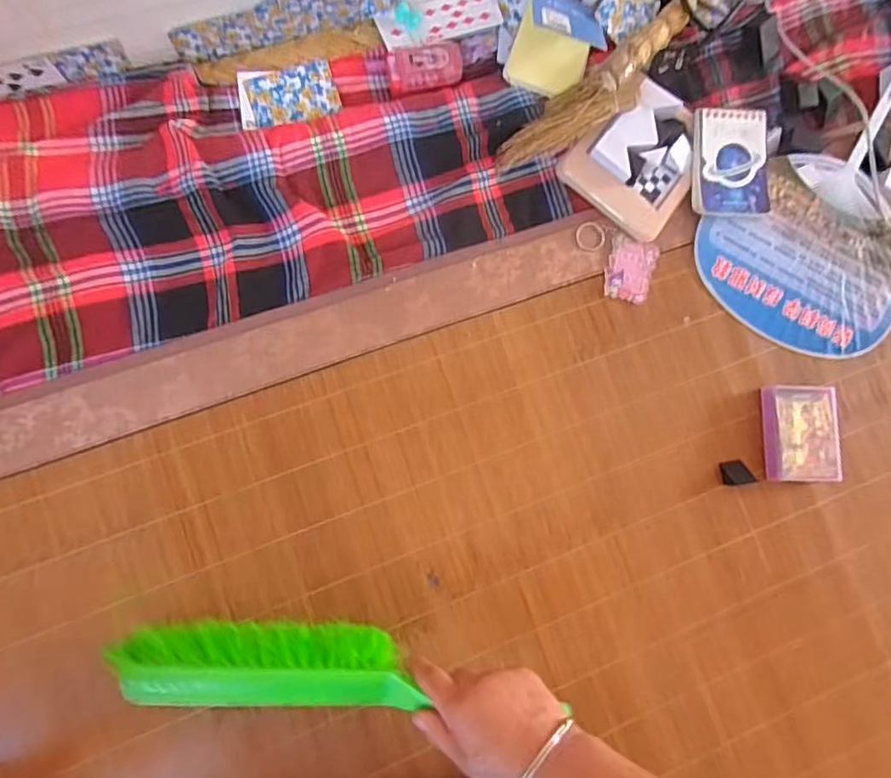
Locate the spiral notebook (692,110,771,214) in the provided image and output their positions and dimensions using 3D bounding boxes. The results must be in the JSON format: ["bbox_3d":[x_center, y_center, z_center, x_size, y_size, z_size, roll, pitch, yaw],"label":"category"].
[{"bbox_3d":[0.296,-0.237,0.581,0.083,0.019,0.113,-2,84,-7],"label":"spiral notebook"}]

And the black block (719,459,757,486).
[{"bbox_3d":[0.291,0.083,0.556,0.029,0.016,0.023,-11,85,-8],"label":"black block"}]

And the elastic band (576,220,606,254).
[{"bbox_3d":[0.148,-0.156,0.569,0.030,0.004,0.033,1,84,-7],"label":"elastic band"}]

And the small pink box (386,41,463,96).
[{"bbox_3d":[-0.019,-0.326,0.567,0.076,0.022,0.042,-12,85,-8],"label":"small pink box"}]

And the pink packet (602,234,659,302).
[{"bbox_3d":[0.190,-0.122,0.575,0.051,0.008,0.064,17,82,-5],"label":"pink packet"}]

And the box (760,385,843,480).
[{"bbox_3d":[0.361,0.045,0.565,0.074,0.023,0.094,2,84,-7],"label":"box"}]

